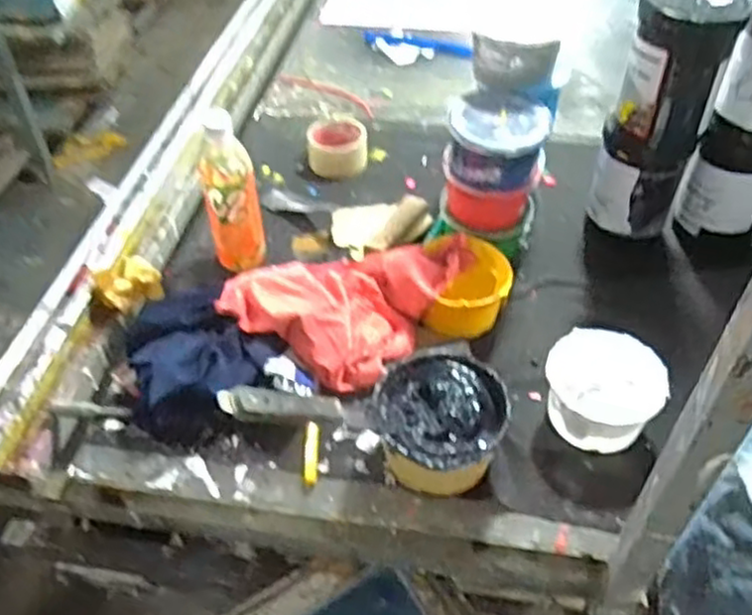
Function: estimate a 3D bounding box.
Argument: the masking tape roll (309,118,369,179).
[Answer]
[{"bbox_3d":[-0.057,-0.241,1.098,0.090,0.053,0.094,-4,47,-4],"label":"masking tape roll"}]

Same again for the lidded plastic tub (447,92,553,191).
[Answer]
[{"bbox_3d":[0.141,-0.194,0.841,0.107,0.071,0.101,0,46,0],"label":"lidded plastic tub"}]

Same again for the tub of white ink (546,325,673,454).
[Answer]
[{"bbox_3d":[0.236,0.088,0.757,0.108,0.076,0.121,33,54,27],"label":"tub of white ink"}]

